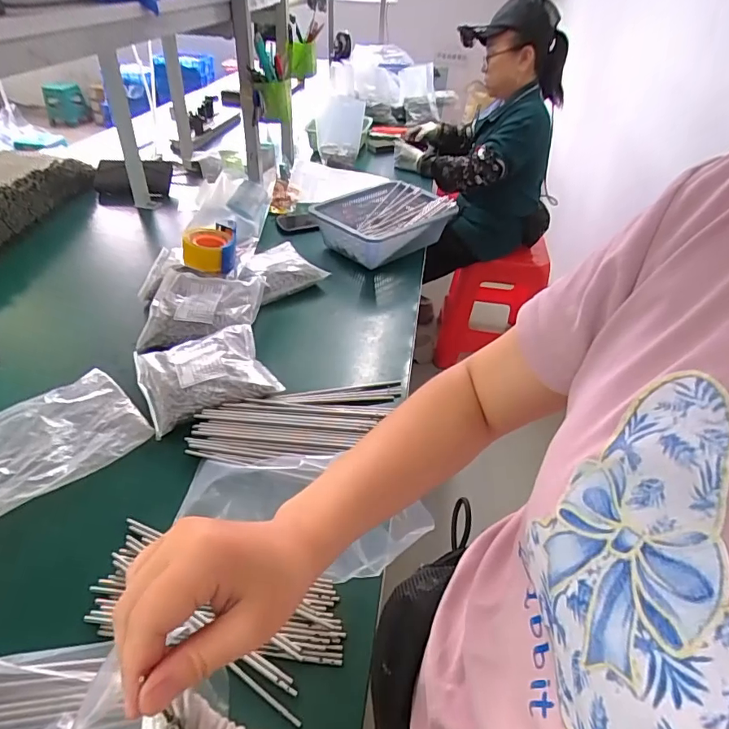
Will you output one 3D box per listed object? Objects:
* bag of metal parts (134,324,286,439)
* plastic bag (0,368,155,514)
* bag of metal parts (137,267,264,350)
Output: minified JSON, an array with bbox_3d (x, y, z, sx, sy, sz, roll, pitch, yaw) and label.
[{"bbox_3d":[-0.257,0.005,0.780,0.197,0.035,0.181,-18,44,-23],"label":"bag of metal parts"},{"bbox_3d":[-0.469,0.116,0.665,0.185,0.024,0.290,33,48,31],"label":"plastic bag"},{"bbox_3d":[-0.301,-0.106,0.907,0.195,0.062,0.174,1,39,-2],"label":"bag of metal parts"}]

